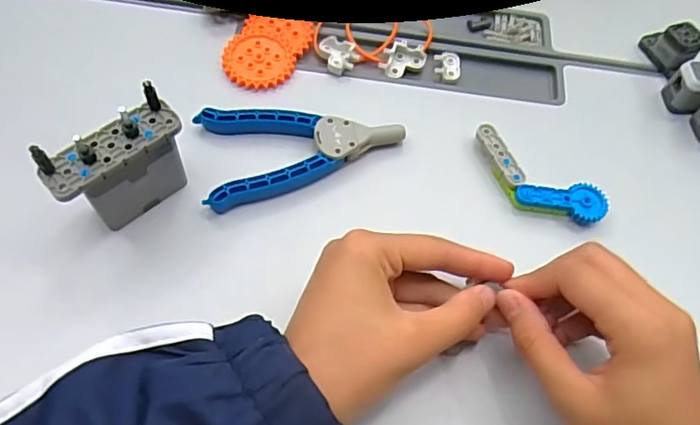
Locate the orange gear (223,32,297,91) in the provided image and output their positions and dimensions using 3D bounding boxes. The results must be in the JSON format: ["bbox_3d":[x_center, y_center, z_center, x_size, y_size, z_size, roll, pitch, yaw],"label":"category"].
[{"bbox_3d":[-0.064,-0.107,0.400,0.048,0.005,0.045,2,61,-3],"label":"orange gear"}]

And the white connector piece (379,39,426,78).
[{"bbox_3d":[0.038,-0.112,0.412,0.026,0.010,0.030,29,63,12],"label":"white connector piece"}]

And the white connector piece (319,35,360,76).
[{"bbox_3d":[-0.008,-0.115,0.410,0.024,0.007,0.034,-16,63,-12],"label":"white connector piece"}]

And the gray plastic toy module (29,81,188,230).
[{"bbox_3d":[-0.125,-0.024,0.317,0.023,0.069,0.072,40,66,17],"label":"gray plastic toy module"}]

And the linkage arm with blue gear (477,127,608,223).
[{"bbox_3d":[0.117,-0.019,0.367,0.092,0.015,0.035,33,64,14],"label":"linkage arm with blue gear"}]

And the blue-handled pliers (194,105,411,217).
[{"bbox_3d":[-0.029,-0.043,0.366,0.125,0.017,0.067,-11,63,-10],"label":"blue-handled pliers"}]

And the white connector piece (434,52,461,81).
[{"bbox_3d":[0.071,-0.108,0.419,0.018,0.005,0.023,4,61,-2],"label":"white connector piece"}]

